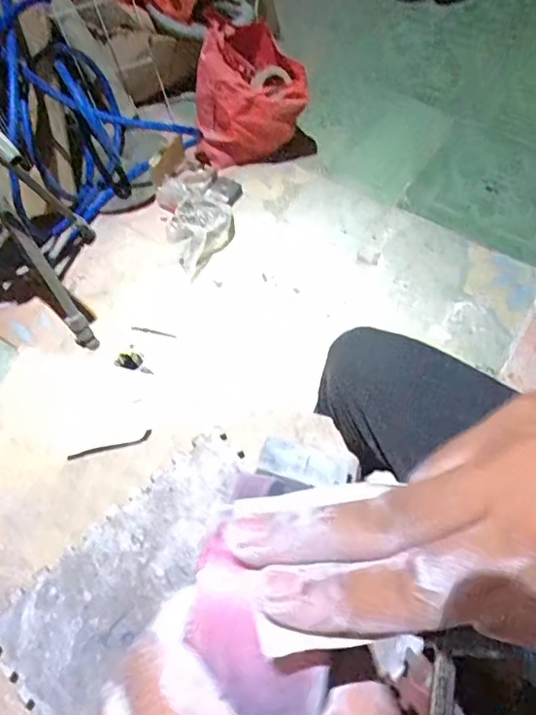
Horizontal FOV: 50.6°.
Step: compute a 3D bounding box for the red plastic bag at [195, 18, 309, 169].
[{"bbox_3d":[-0.039,-0.618,1.373,0.262,0.284,0.155,9,60,7],"label":"red plastic bag"}]

